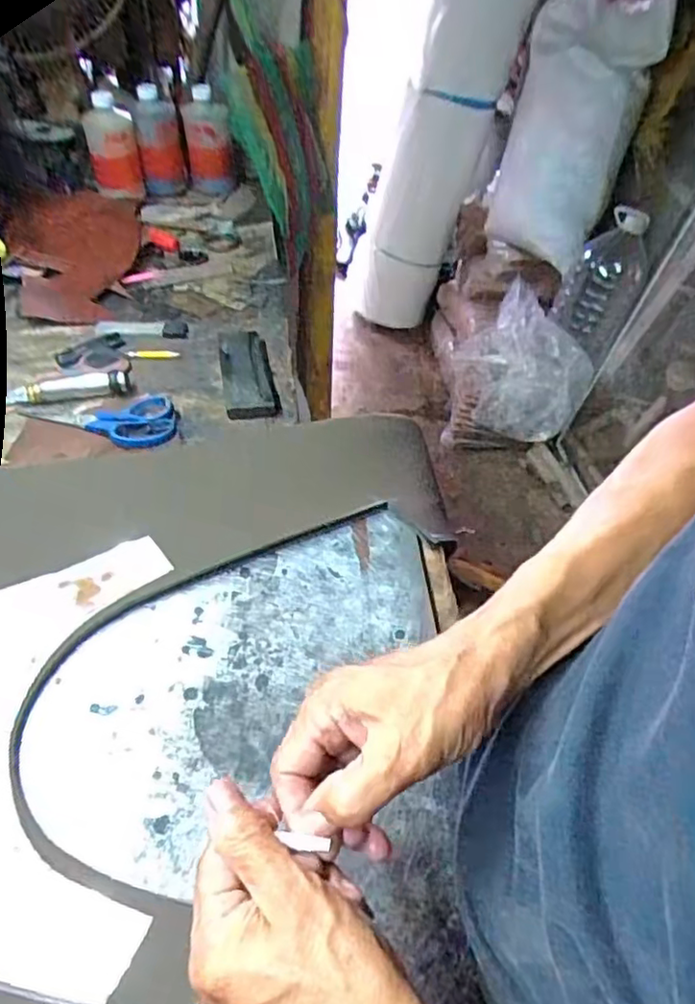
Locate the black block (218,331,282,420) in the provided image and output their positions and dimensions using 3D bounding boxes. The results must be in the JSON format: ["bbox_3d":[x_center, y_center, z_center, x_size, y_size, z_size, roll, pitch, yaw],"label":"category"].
[{"bbox_3d":[-0.115,-0.148,0.728,0.058,0.020,0.157,-9,48,-9],"label":"black block"}]

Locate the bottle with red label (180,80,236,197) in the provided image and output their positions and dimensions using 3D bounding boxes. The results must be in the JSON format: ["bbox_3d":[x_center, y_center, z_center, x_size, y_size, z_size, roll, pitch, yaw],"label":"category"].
[{"bbox_3d":[-0.224,-0.580,1.039,0.072,0.150,0.065,-11,51,-15],"label":"bottle with red label"}]

